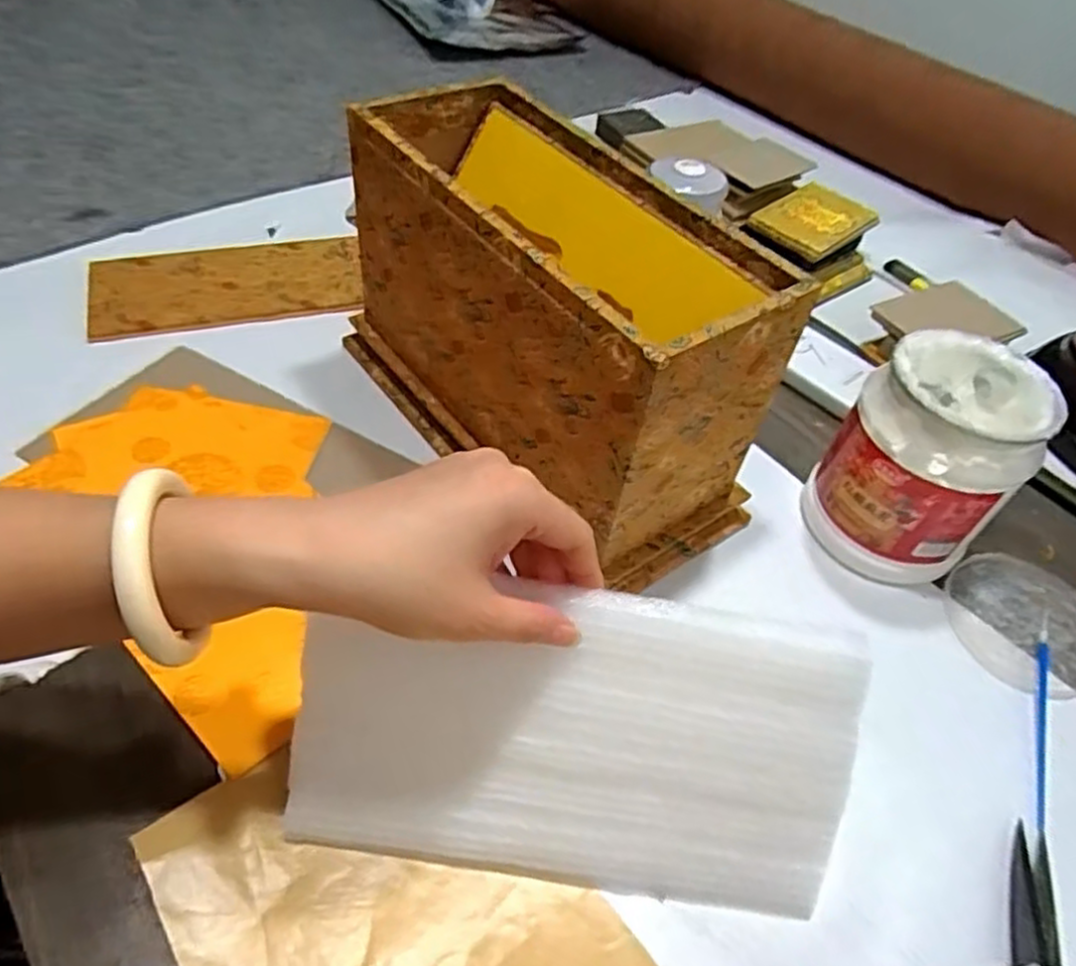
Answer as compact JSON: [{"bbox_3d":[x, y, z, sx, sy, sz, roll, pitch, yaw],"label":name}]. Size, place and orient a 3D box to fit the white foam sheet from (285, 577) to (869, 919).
[{"bbox_3d":[0.016,0.124,0.357,0.262,0.146,0.007,9,11,0],"label":"white foam sheet"}]

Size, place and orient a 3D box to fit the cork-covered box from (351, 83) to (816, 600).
[{"bbox_3d":[0.004,-0.108,0.501,0.144,0.190,0.312,-31,59,-28],"label":"cork-covered box"}]

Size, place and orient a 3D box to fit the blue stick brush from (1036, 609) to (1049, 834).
[{"bbox_3d":[0.311,0.140,0.453,0.007,0.004,0.155,23,51,13],"label":"blue stick brush"}]

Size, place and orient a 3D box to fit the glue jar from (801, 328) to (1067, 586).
[{"bbox_3d":[0.261,-0.015,0.497,0.104,0.135,0.106,3,49,-4],"label":"glue jar"}]

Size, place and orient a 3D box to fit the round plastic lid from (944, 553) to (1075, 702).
[{"bbox_3d":[0.332,0.094,0.502,0.100,0.008,0.103,3,49,-4],"label":"round plastic lid"}]

